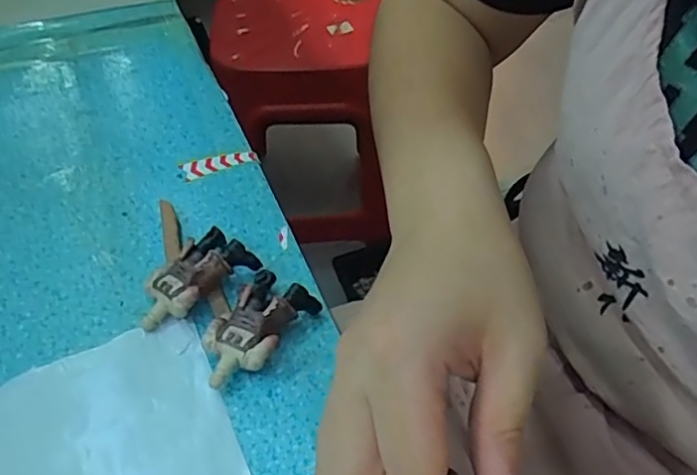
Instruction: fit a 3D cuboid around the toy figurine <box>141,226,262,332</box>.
[{"bbox_3d":[-0.077,0.021,0.289,0.058,0.023,0.031,-34,58,-29],"label":"toy figurine"}]

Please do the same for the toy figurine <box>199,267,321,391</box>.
[{"bbox_3d":[-0.045,0.043,0.275,0.034,0.020,0.059,29,53,21],"label":"toy figurine"}]

